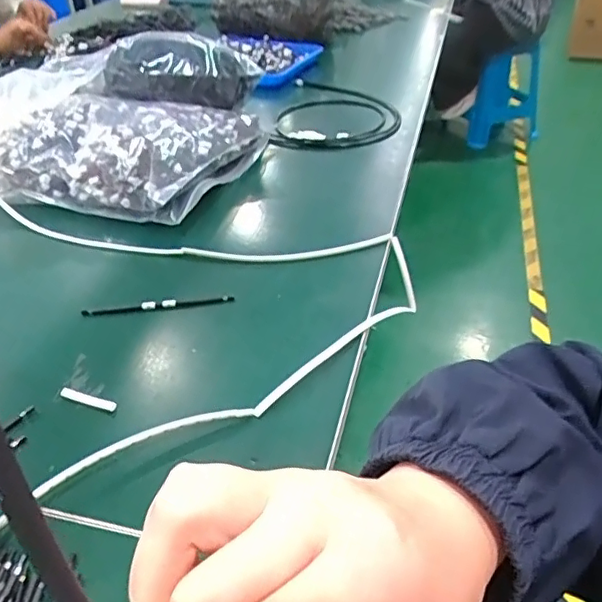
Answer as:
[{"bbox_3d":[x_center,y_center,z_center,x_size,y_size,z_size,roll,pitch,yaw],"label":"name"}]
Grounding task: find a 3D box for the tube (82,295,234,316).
[{"bbox_3d":[-0.152,0.004,0.606,0.157,0.006,0.009,-6,38,-5],"label":"tube"}]

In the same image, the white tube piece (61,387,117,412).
[{"bbox_3d":[-0.189,0.088,0.505,0.056,0.005,0.011,12,40,17],"label":"white tube piece"}]

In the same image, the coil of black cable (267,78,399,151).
[{"bbox_3d":[0.071,-0.347,1.054,0.218,0.026,0.335,4,38,9],"label":"coil of black cable"}]

